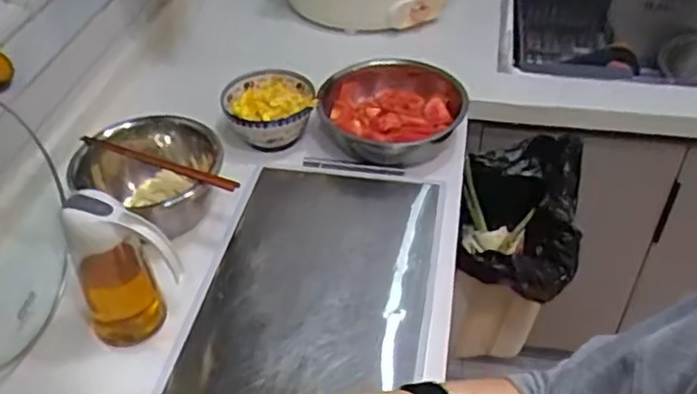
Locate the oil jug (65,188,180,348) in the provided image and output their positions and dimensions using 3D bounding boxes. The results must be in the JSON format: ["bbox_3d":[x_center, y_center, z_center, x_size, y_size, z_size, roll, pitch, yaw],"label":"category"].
[{"bbox_3d":[-0.247,0.075,0.731,0.100,0.179,0.082,-23,46,-22],"label":"oil jug"}]

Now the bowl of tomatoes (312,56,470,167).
[{"bbox_3d":[0.064,-0.120,1.019,0.212,0.094,0.201,-1,42,1],"label":"bowl of tomatoes"}]

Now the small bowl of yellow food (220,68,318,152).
[{"bbox_3d":[-0.119,-0.124,1.024,0.134,0.093,0.148,-9,43,-8],"label":"small bowl of yellow food"}]

